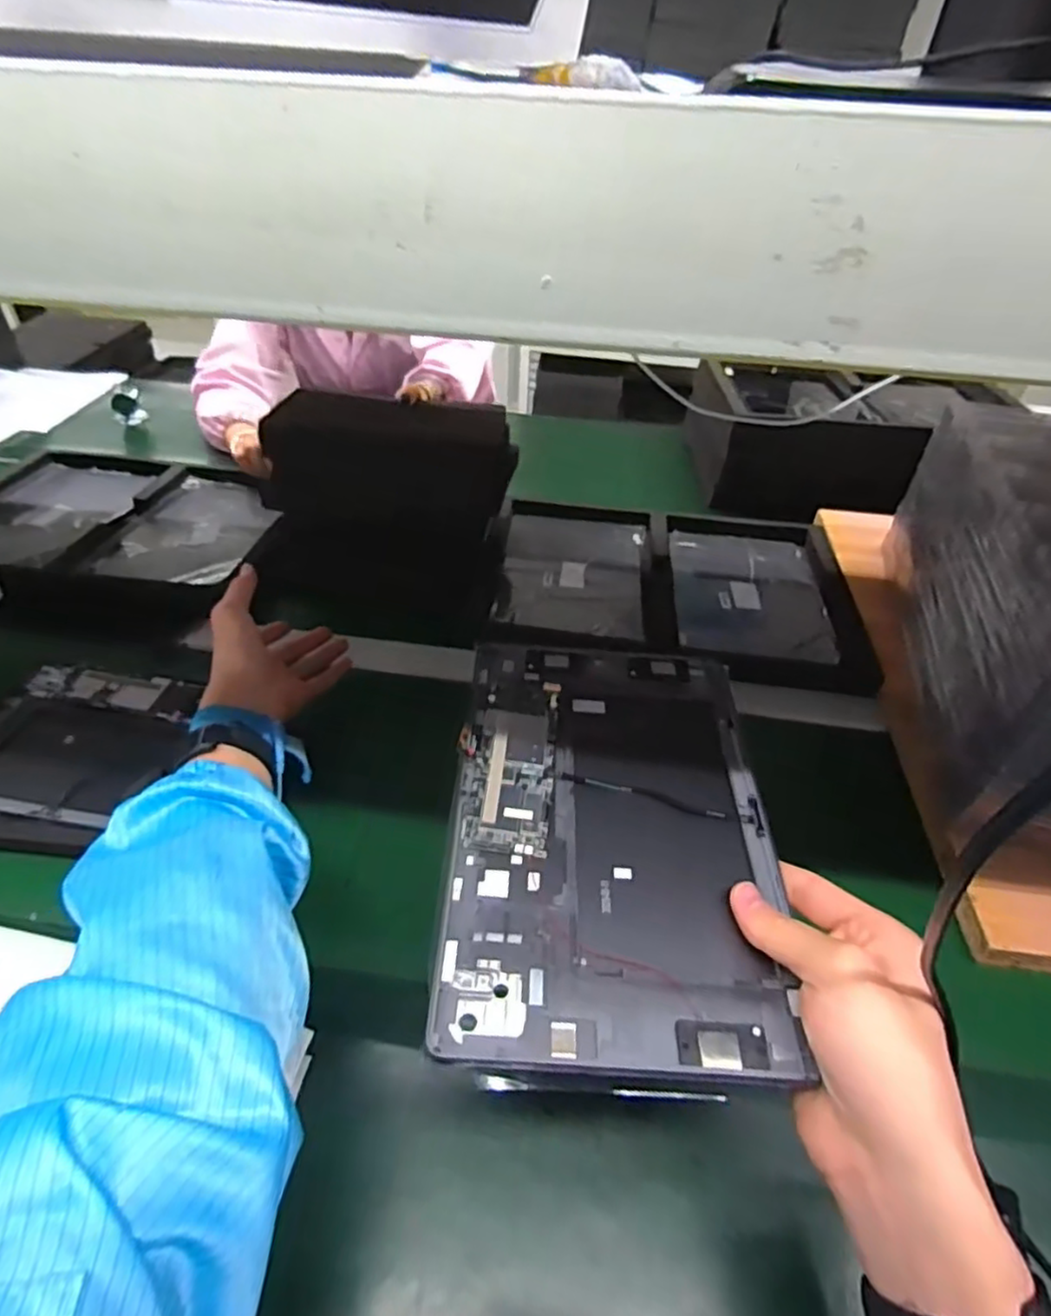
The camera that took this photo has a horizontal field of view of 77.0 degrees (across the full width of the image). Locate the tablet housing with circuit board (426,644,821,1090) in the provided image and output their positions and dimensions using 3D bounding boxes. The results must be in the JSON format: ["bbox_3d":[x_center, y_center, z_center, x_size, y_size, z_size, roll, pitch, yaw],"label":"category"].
[{"bbox_3d":[0.046,0.083,0.360,0.163,0.012,0.250,4,41,0],"label":"tablet housing with circuit board"}]

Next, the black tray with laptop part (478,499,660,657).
[{"bbox_3d":[0.057,-0.109,0.806,0.203,0.024,0.287,5,41,2],"label":"black tray with laptop part"}]

